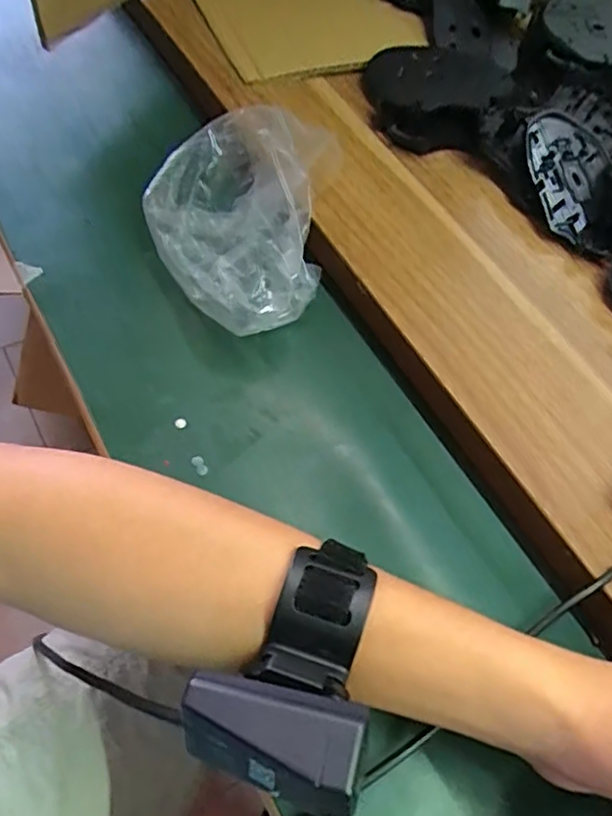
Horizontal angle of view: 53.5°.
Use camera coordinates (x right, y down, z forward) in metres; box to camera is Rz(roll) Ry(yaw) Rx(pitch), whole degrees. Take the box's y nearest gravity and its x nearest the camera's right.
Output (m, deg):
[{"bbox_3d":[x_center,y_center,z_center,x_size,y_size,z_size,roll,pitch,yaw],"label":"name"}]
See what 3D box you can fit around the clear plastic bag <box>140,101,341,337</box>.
[{"bbox_3d":[-0.038,-0.124,0.379,0.123,0.085,0.142,-3,60,-9],"label":"clear plastic bag"}]

